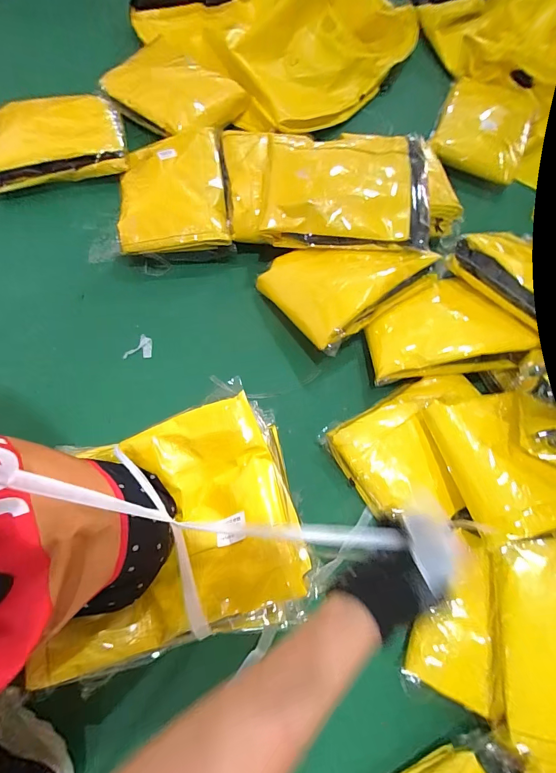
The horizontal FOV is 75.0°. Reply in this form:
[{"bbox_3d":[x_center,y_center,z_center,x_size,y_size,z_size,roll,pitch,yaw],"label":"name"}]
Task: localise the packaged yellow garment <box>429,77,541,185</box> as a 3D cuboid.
[{"bbox_3d":[0.570,-0.707,0.975,0.251,0.050,0.334,24,70,3],"label":"packaged yellow garment"}]

